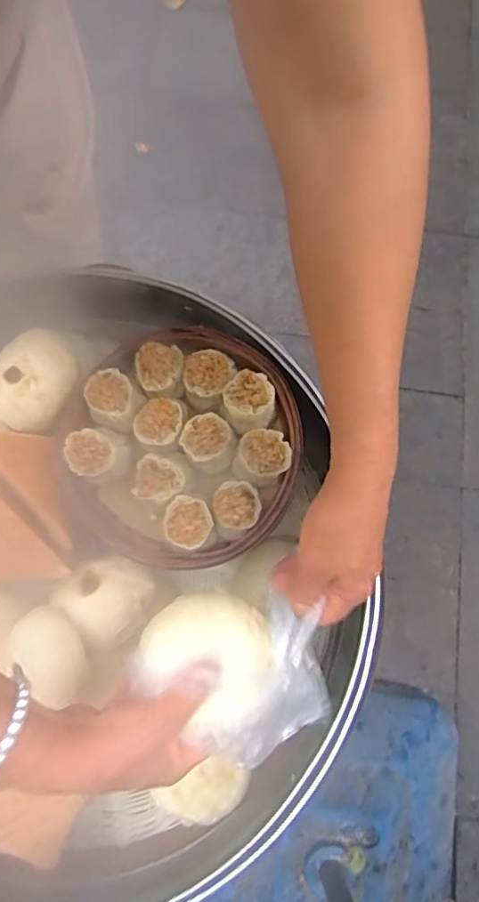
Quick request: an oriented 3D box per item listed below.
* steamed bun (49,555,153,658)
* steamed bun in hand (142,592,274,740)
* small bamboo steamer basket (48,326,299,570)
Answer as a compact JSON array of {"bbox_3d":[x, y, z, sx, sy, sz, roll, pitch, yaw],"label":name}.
[{"bbox_3d":[-0.115,0.126,0.465,0.069,0.041,0.072,0,75,1],"label":"steamed bun"},{"bbox_3d":[-0.021,0.146,0.382,0.083,0.040,0.090,7,54,-9],"label":"steamed bun in hand"},{"bbox_3d":[-0.048,0.004,0.446,0.187,0.069,0.184,0,75,1],"label":"small bamboo steamer basket"}]

